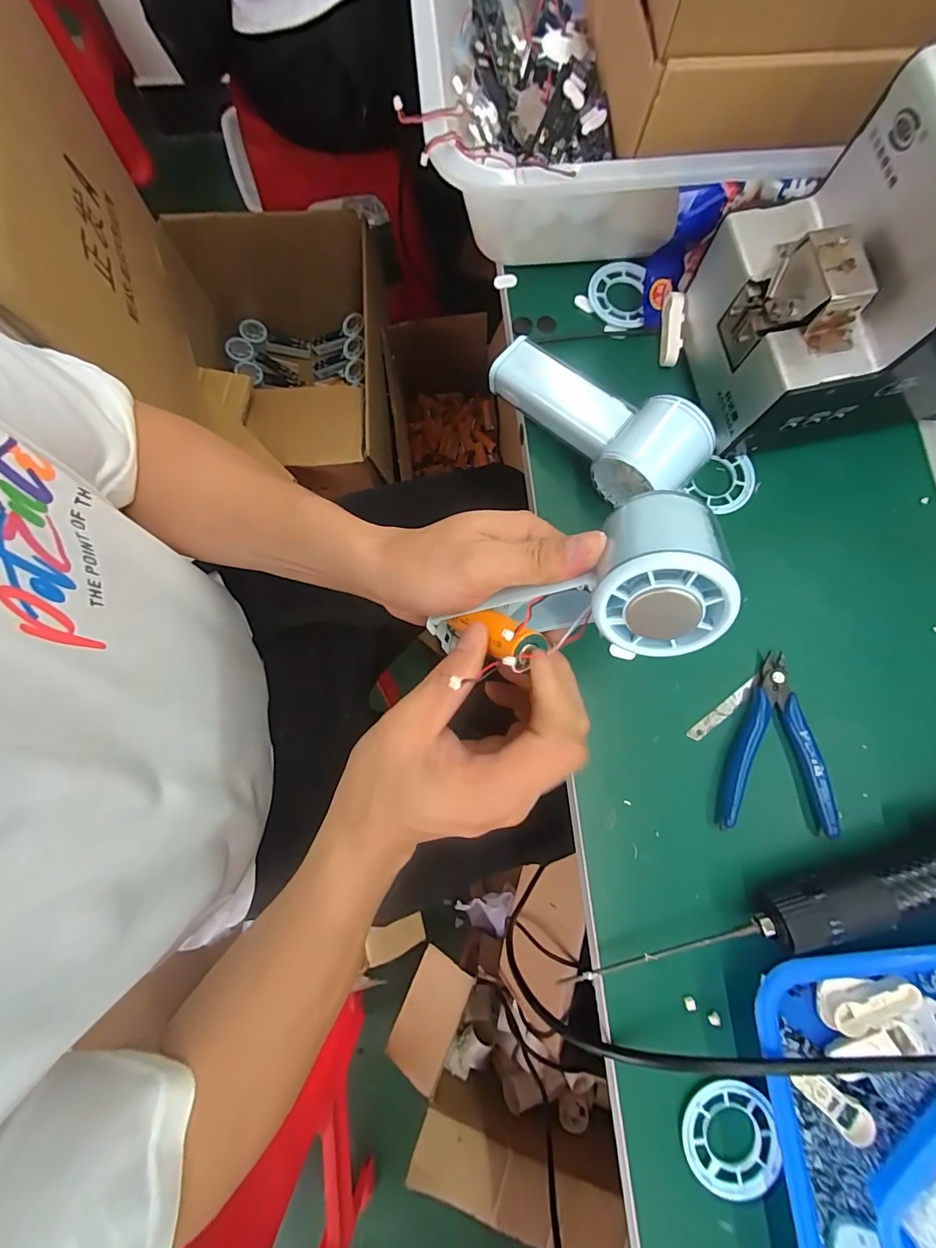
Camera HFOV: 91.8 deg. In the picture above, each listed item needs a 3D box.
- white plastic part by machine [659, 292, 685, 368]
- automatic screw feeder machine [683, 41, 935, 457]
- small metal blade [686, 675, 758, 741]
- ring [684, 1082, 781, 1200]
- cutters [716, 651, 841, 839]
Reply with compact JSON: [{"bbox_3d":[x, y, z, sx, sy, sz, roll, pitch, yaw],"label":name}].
[{"bbox_3d":[0.153,-0.221,0.342,0.013,0.013,0.049,1,99,-1],"label":"white plastic part by machine"},{"bbox_3d":[0.268,-0.207,0.280,0.196,0.154,0.131,-10,80,-3],"label":"automatic screw feeder machine"},{"bbox_3d":[0.175,0.058,0.309,0.061,0.004,0.010,-39,83,-7],"label":"small metal blade"},{"bbox_3d":[0.156,0.306,0.269,0.056,0.008,0.057,0,80,-1],"label":"ring"},{"bbox_3d":[0.200,0.079,0.302,0.071,0.012,0.111,0,80,-1],"label":"cutters"}]

